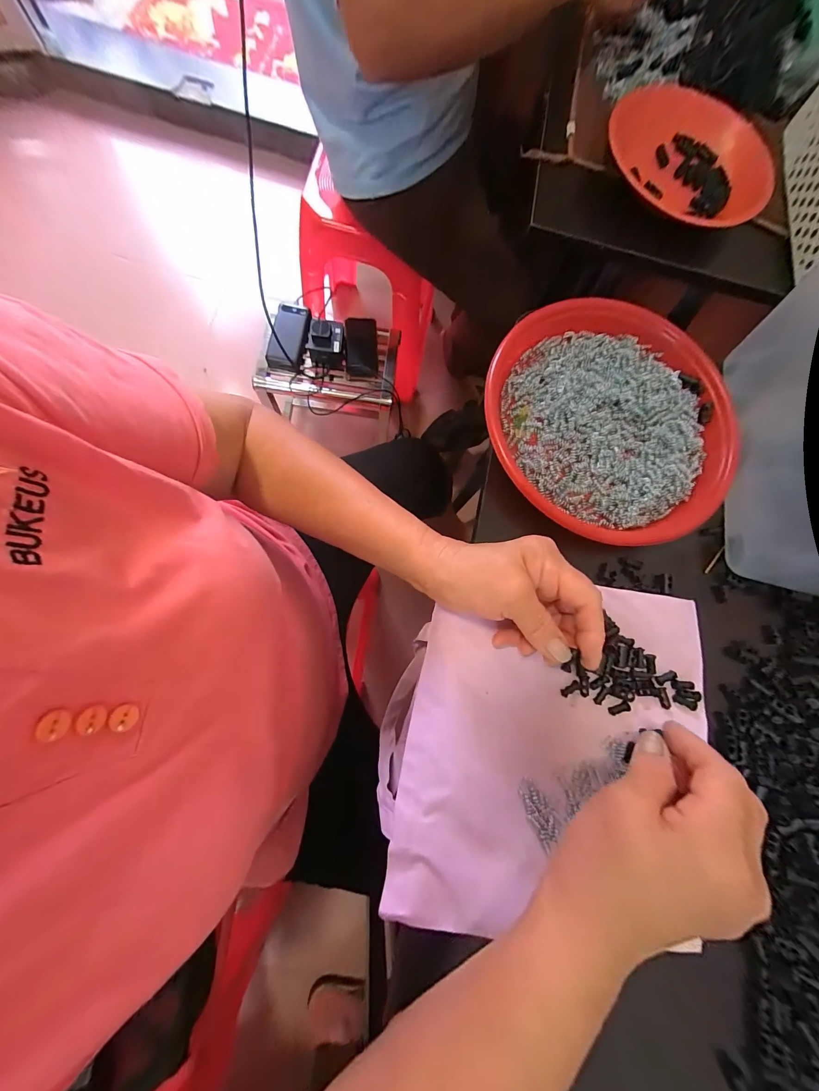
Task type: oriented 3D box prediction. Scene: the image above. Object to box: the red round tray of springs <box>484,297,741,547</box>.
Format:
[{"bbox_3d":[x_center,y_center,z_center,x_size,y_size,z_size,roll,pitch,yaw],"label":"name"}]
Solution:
[{"bbox_3d":[0.191,-0.118,0.324,0.244,0.031,0.236,1,79,-6],"label":"red round tray of springs"}]

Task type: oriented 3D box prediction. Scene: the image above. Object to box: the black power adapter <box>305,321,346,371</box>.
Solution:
[{"bbox_3d":[-0.190,-0.457,0.790,0.081,0.058,0.093,-1,79,-6],"label":"black power adapter"}]

